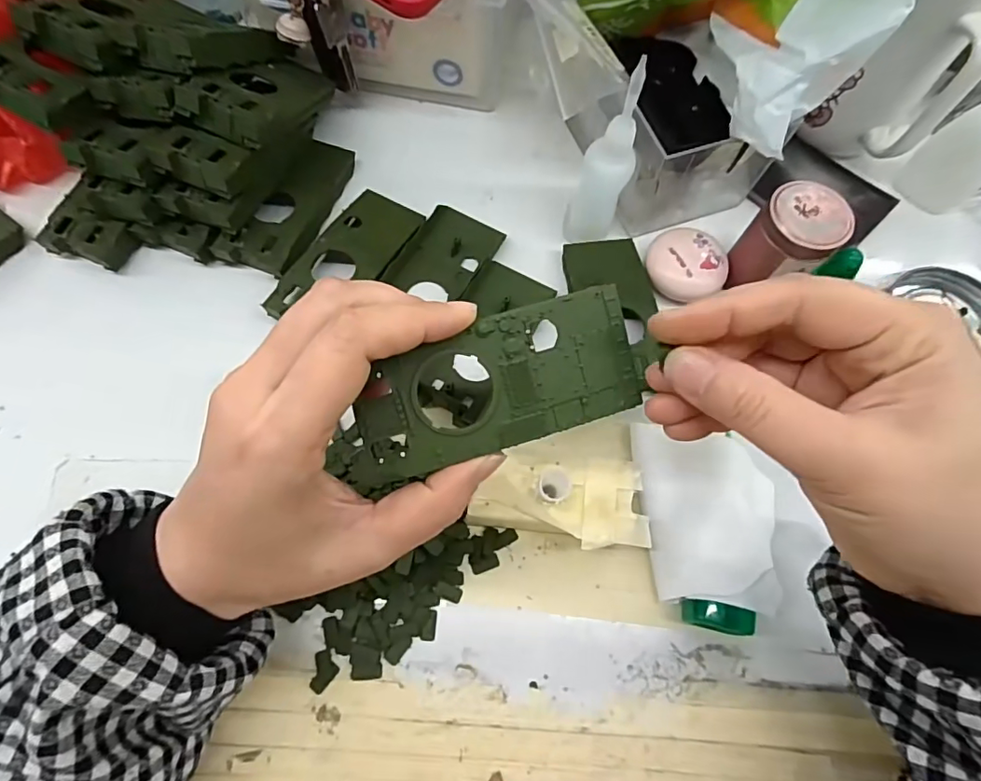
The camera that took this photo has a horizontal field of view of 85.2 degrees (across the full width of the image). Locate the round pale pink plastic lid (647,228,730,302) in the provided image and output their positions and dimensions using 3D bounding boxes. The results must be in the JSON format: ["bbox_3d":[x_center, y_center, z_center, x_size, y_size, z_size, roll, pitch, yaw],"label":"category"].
[{"bbox_3d":[0.119,-0.075,0.329,0.047,0.023,0.047,1,70,-2],"label":"round pale pink plastic lid"}]

